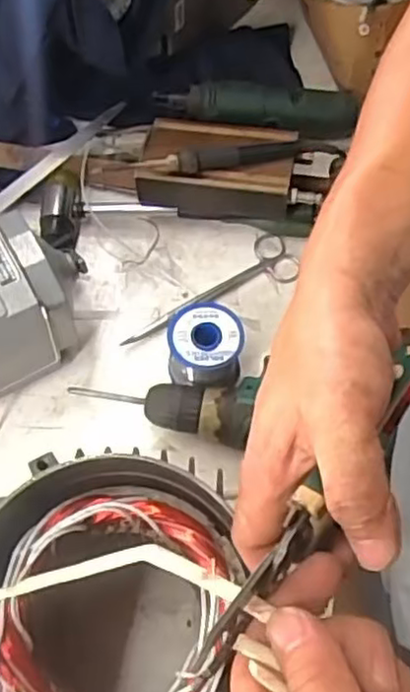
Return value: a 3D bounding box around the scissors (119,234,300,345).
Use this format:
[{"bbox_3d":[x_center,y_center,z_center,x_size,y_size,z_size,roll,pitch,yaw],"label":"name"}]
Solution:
[{"bbox_3d":[0.010,-0.044,0.649,0.186,0.008,0.052,-35,71,-16],"label":"scissors"}]

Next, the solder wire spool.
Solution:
[{"bbox_3d":[0.000,0.003,0.597,0.063,0.061,0.061,2,66,-1],"label":"solder wire spool"}]

